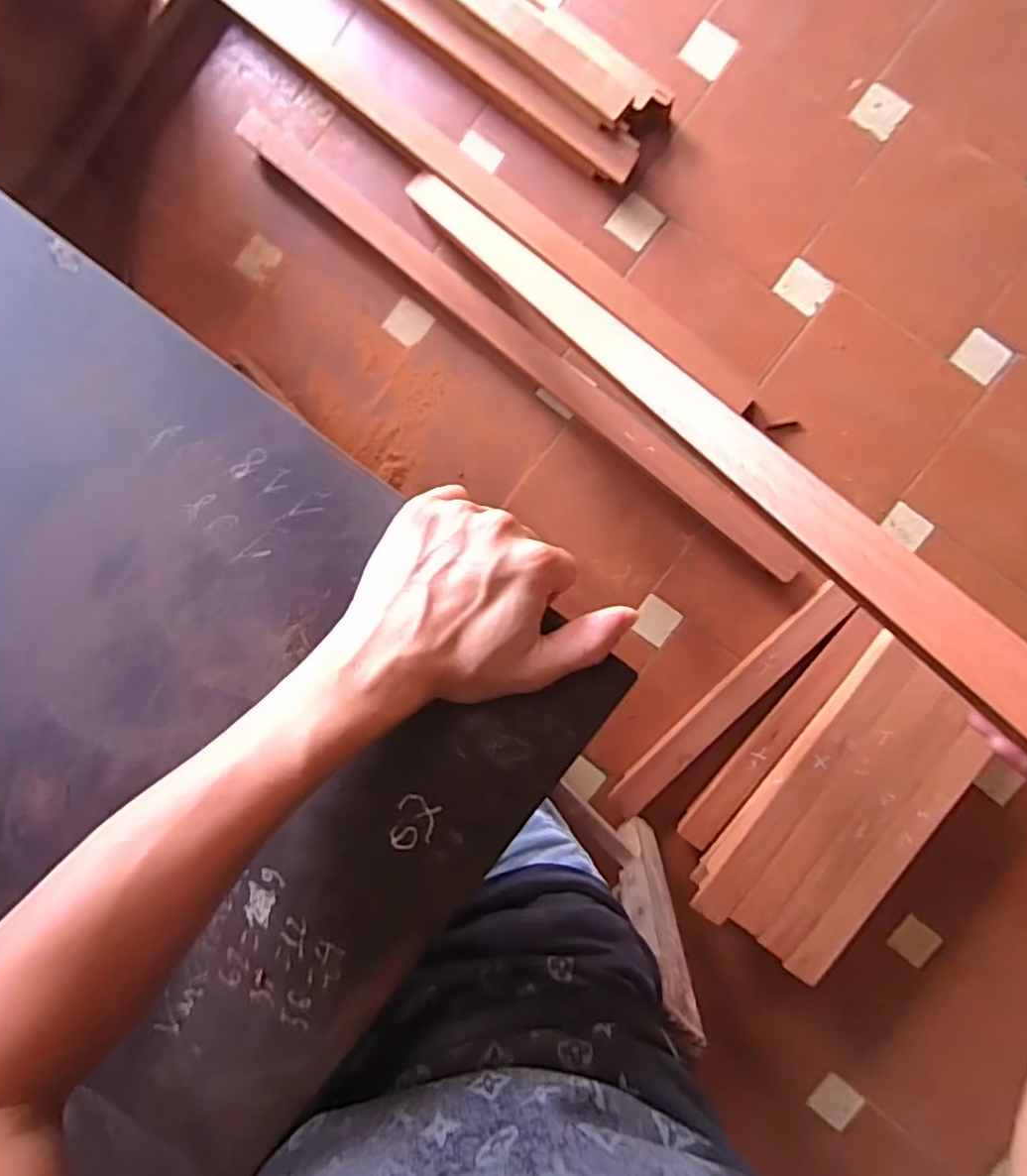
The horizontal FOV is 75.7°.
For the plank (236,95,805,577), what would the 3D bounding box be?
[{"bbox_3d":[-0.006,-0.426,1.149,1.219,0.045,0.075,40,94,3],"label":"plank"}]

